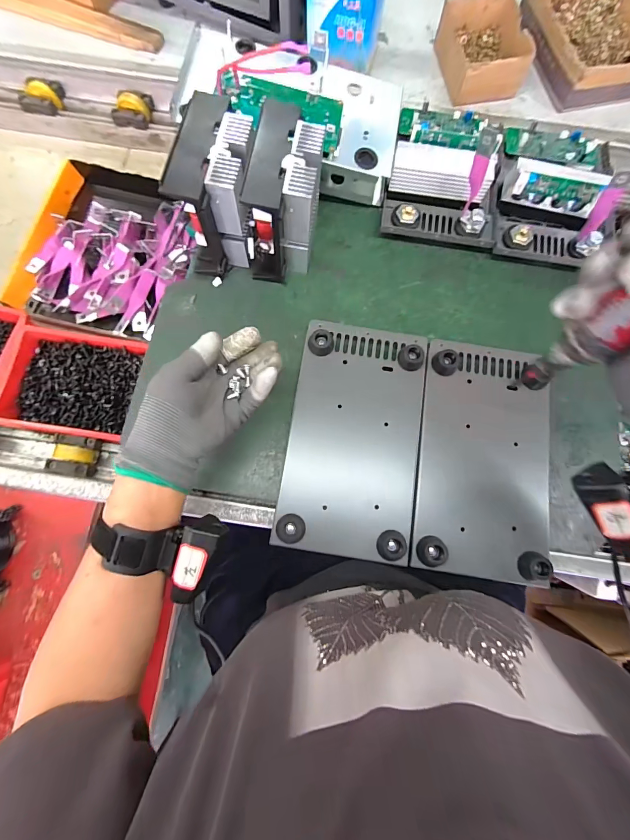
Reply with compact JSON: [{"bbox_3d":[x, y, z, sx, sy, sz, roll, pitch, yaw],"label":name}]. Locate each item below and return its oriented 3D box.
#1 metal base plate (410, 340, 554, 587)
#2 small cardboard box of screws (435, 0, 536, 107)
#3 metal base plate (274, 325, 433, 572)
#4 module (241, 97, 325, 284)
[{"bbox_3d":[0.198,0.040,0.402,0.150,0.036,0.263,9,78,0],"label":"metal base plate"},{"bbox_3d":[0.259,-0.567,0.527,0.115,0.052,0.153,-9,78,-4],"label":"small cardboard box of screws"},{"bbox_3d":[0.047,0.017,0.404,0.152,0.033,0.264,8,78,0],"label":"metal base plate"},{"bbox_3d":[-0.035,-0.256,0.412,0.074,0.125,0.132,10,78,1],"label":"module"}]

